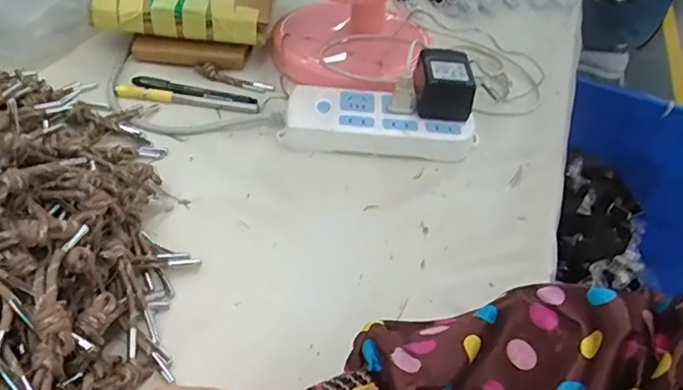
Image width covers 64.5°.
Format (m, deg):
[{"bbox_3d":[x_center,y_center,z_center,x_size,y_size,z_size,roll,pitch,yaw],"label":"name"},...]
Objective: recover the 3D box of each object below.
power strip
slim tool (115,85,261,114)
[{"bbox_3d":[0.039,-0.072,0.546,0.185,0.035,0.077,9,45,0],"label":"power strip"},{"bbox_3d":[-0.161,-0.100,0.565,0.148,0.009,0.016,7,45,-2],"label":"slim tool"}]

